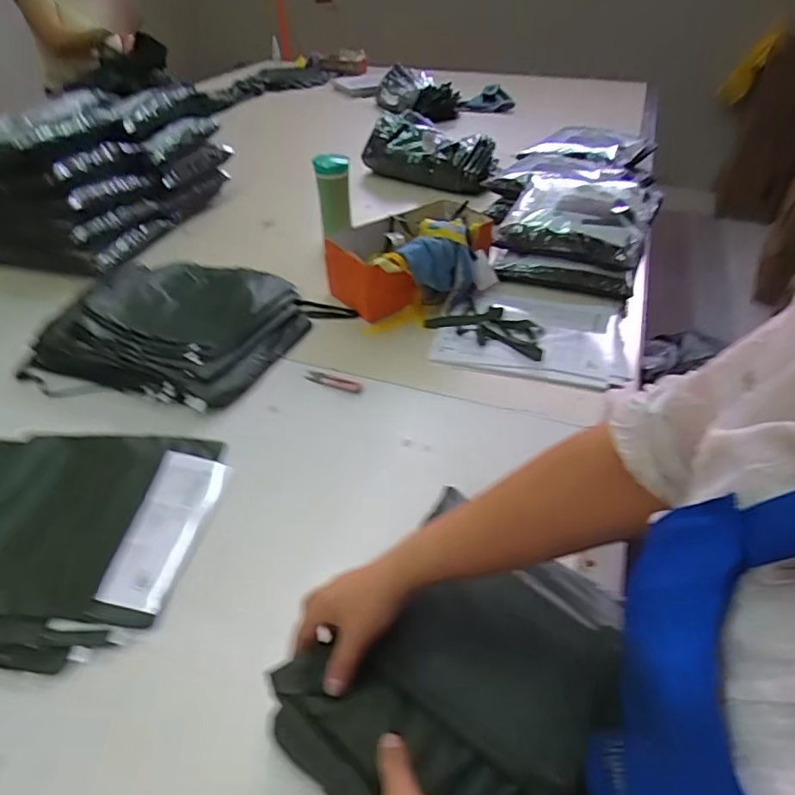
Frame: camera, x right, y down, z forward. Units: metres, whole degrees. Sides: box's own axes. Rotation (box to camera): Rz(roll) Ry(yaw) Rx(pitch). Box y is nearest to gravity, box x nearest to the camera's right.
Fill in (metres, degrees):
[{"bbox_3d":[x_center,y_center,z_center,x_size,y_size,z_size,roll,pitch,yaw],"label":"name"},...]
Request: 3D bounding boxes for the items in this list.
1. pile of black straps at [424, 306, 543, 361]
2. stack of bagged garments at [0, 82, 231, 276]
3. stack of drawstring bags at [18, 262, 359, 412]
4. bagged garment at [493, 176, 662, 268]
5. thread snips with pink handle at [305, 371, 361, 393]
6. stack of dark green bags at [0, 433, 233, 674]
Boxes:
[{"bbox_3d":[0.171,-0.129,0.958,0.215,0.019,0.110,25,48,26],"label":"pile of black straps"},{"bbox_3d":[-0.795,-0.559,1.224,0.589,0.216,0.485,14,44,16],"label":"stack of bagged garments"},{"bbox_3d":[-0.381,-0.127,0.925,0.452,0.051,0.383,16,45,18],"label":"stack of drawstring bags"},{"bbox_3d":[0.391,-0.397,1.136,0.289,0.077,0.296,19,46,21],"label":"bagged garment"},{"bbox_3d":[-0.102,-0.025,0.845,0.099,0.007,0.026,19,46,20],"label":"thread snips with pink handle"},{"bbox_3d":[-0.426,0.154,0.638,0.371,0.019,0.302,4,42,5],"label":"stack of dark green bags"}]

